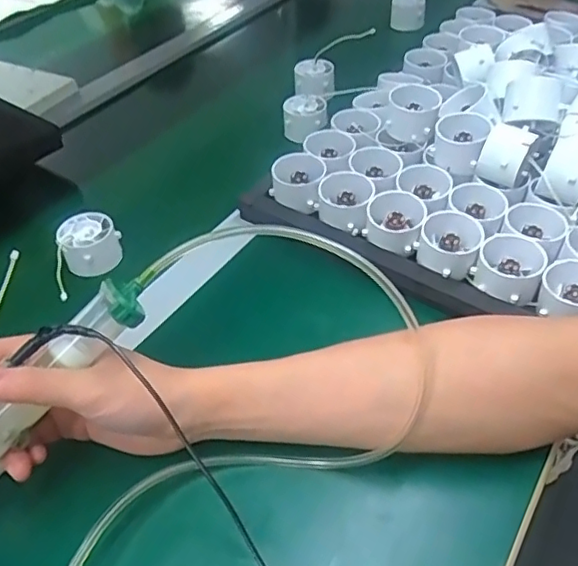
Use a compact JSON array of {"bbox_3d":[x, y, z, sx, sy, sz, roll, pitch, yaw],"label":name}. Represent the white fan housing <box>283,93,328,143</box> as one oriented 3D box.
[{"bbox_3d":[0.015,-0.196,0.694,0.054,0.040,0.048,-1,44,2],"label":"white fan housing"}]

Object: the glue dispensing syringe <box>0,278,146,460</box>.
[{"bbox_3d":[-0.150,0.062,0.339,0.166,0.028,0.032,-45,54,-4],"label":"glue dispensing syringe"}]

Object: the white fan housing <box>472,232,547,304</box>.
[{"bbox_3d":[0.175,-0.013,0.468,0.050,0.026,0.048,16,47,19],"label":"white fan housing"}]

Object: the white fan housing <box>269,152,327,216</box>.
[{"bbox_3d":[0.008,-0.093,0.552,0.049,0.035,0.052,1,44,5],"label":"white fan housing"}]

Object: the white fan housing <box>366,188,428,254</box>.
[{"bbox_3d":[0.092,-0.057,0.510,0.048,0.024,0.046,5,45,8],"label":"white fan housing"}]

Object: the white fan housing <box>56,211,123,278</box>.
[{"bbox_3d":[-0.183,-0.036,0.542,0.051,0.034,0.051,-2,44,2],"label":"white fan housing"}]

